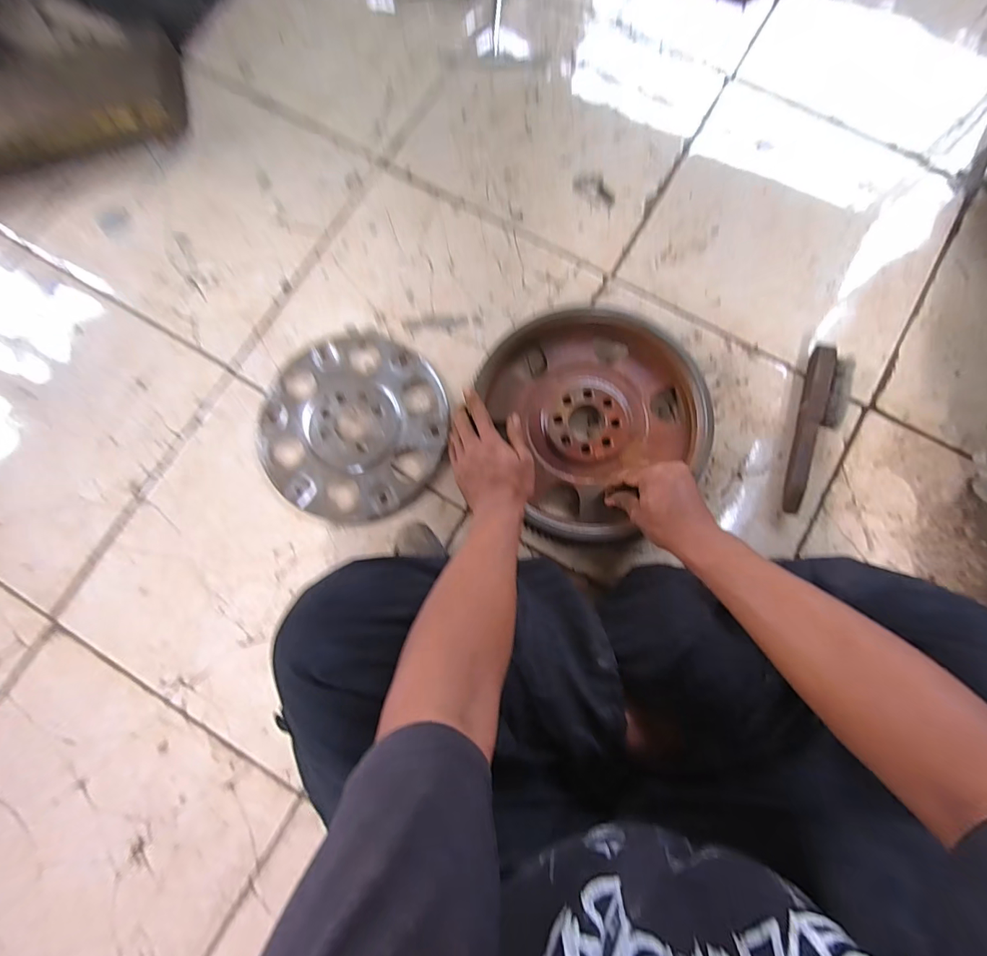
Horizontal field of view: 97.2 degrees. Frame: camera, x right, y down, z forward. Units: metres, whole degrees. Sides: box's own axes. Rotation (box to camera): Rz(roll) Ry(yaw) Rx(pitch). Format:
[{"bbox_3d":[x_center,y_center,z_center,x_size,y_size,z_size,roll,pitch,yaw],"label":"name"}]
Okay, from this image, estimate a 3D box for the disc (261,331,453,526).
[{"bbox_3d":[-0.199,-0.078,0.625,0.267,0.024,0.262,0,81,1],"label":"disc"}]

